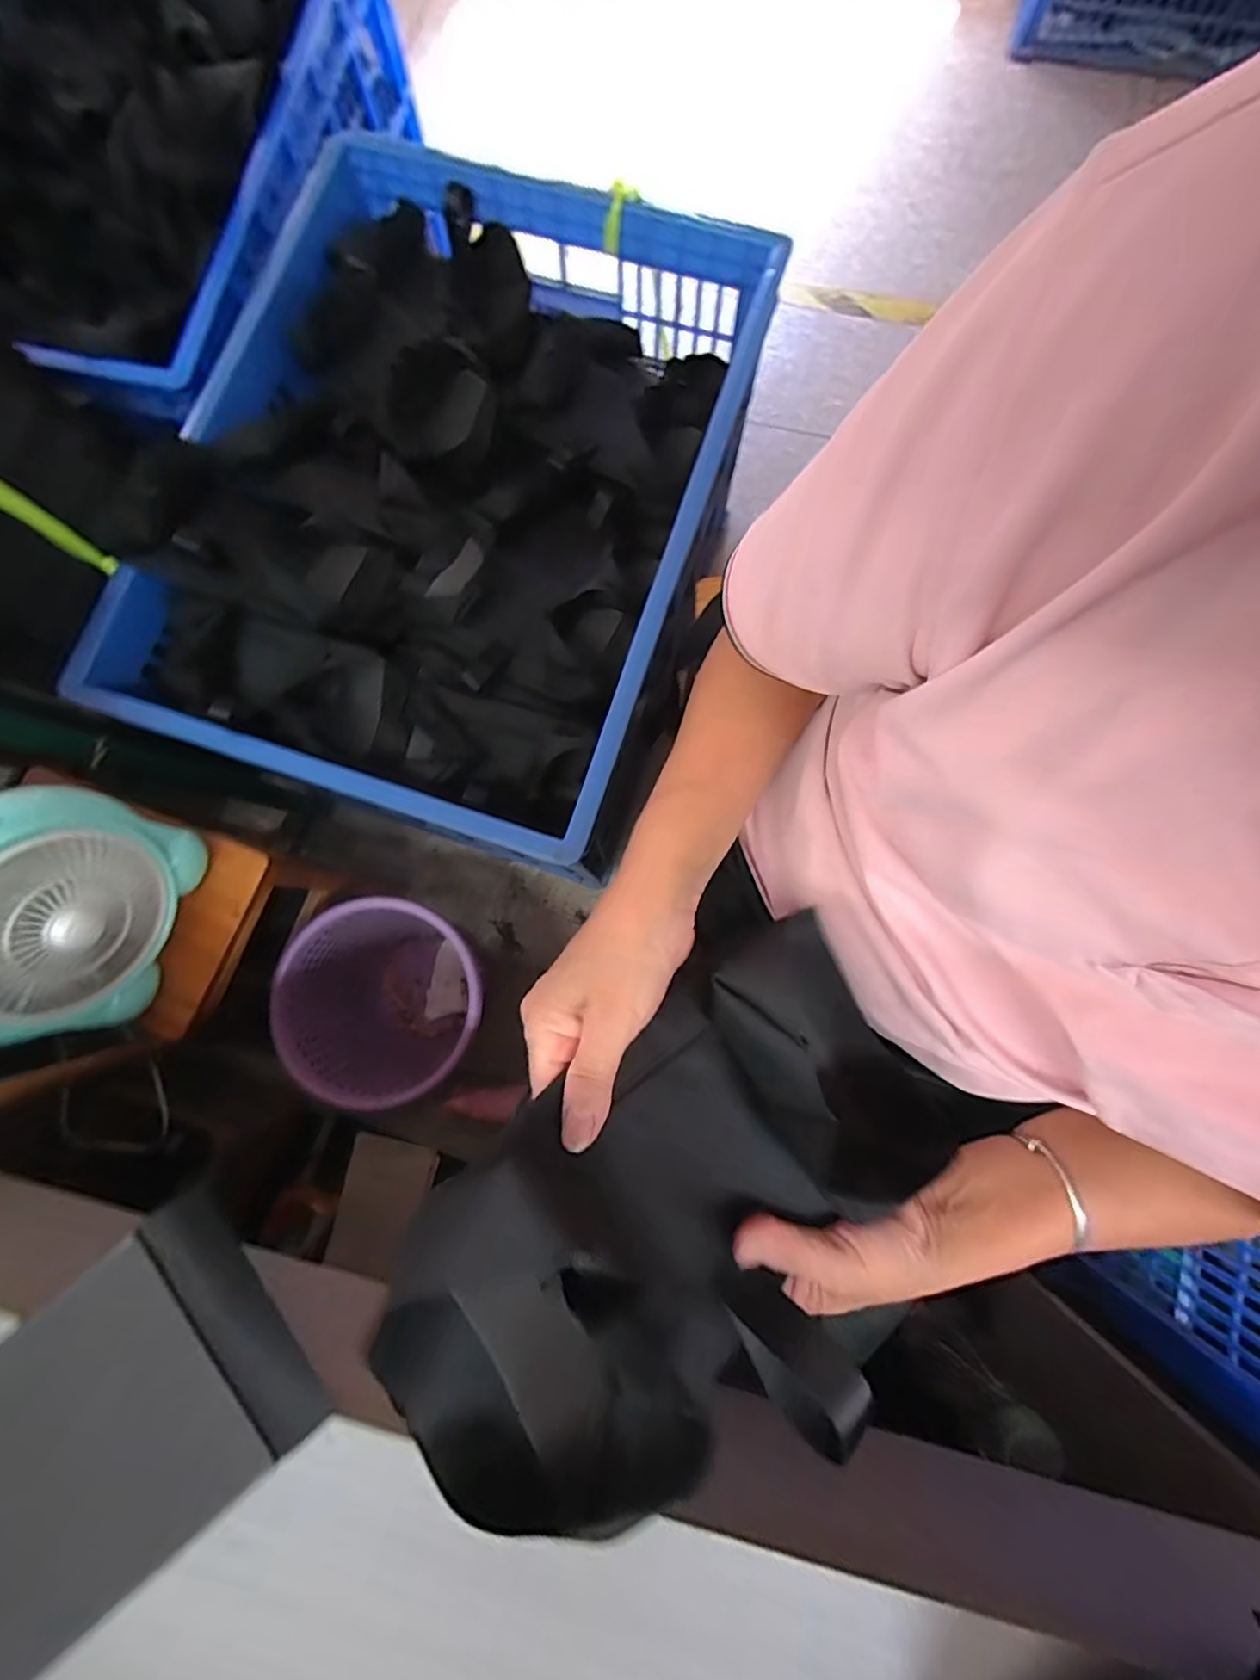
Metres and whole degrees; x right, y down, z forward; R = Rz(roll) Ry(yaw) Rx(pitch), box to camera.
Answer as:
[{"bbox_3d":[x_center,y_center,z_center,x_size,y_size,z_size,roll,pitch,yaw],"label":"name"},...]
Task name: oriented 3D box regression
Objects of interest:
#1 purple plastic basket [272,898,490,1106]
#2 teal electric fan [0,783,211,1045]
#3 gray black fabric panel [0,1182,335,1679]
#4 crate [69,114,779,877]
[{"bbox_3d":[-0.352,0.250,0.948,0.275,0.297,0.285,0,80,2],"label":"purple plastic basket"},{"bbox_3d":[-0.554,0.075,0.580,0.080,0.224,0.239,12,81,4],"label":"teal electric fan"},{"bbox_3d":[-0.328,0.355,0.343,0.269,0.028,0.154,-40,75,-9],"label":"gray black fabric panel"},{"bbox_3d":[-0.251,-0.431,0.817,0.647,0.319,0.812,18,81,5],"label":"crate"}]

